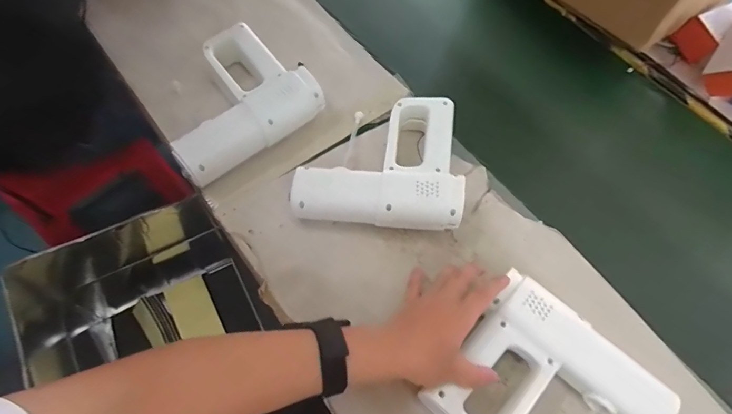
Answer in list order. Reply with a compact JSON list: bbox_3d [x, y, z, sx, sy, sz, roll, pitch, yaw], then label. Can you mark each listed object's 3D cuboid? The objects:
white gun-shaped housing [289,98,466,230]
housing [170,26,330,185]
[{"bbox_3d":[0.015,-0.058,0.544,0.204,0.068,0.181,3,62,-4],"label":"white gun-shaped housing"},{"bbox_3d":[-0.196,-0.151,0.580,0.212,0.073,0.188,-37,71,-22],"label":"housing"}]

